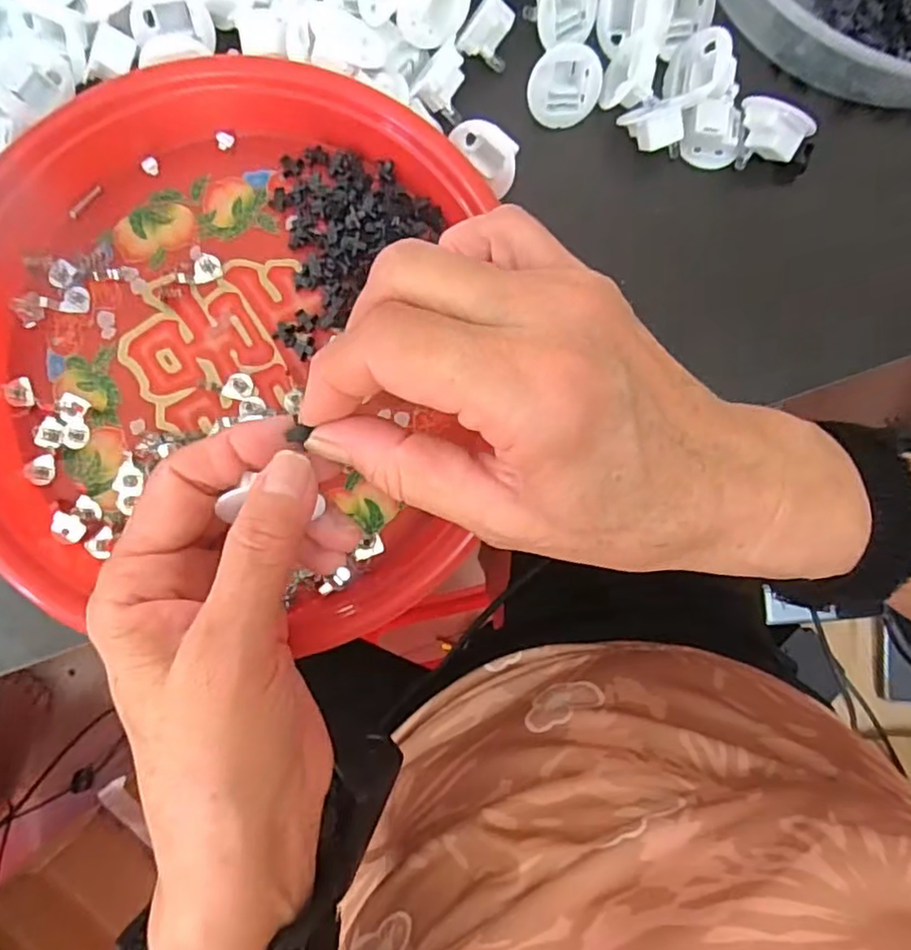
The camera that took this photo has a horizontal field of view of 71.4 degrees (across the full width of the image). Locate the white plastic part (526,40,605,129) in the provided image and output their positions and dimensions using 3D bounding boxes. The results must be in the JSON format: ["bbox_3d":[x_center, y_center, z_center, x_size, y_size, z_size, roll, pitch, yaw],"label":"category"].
[{"bbox_3d":[0.048,-0.174,0.284,0.032,0.013,0.032,-8,132,-9],"label":"white plastic part"}]

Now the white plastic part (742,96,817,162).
[{"bbox_3d":[0.140,-0.153,0.281,0.031,0.026,0.014,31,86,0],"label":"white plastic part"}]

